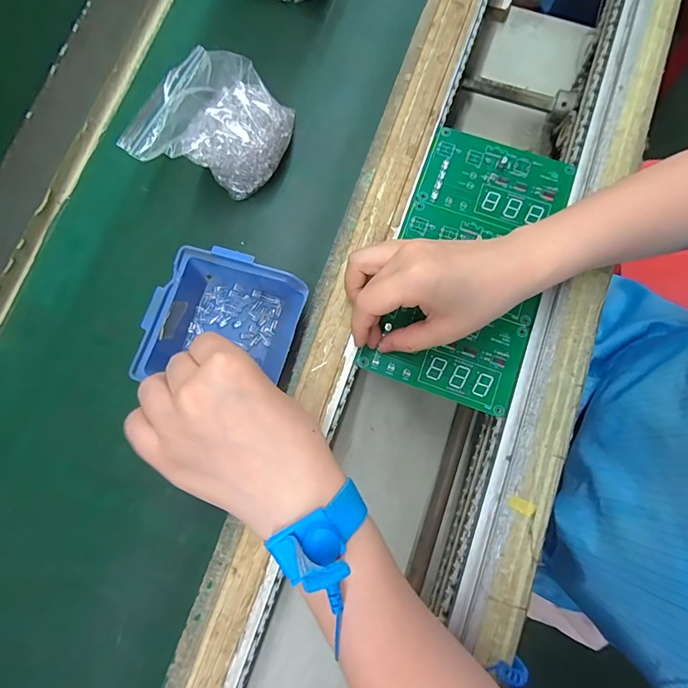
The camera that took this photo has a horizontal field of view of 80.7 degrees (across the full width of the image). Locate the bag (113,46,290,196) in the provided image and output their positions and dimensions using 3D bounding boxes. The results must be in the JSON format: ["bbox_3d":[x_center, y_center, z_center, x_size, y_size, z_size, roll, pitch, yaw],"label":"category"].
[{"bbox_3d":[-0.100,-0.172,0.323,0.102,0.056,0.099,21,80,5],"label":"bag"}]

